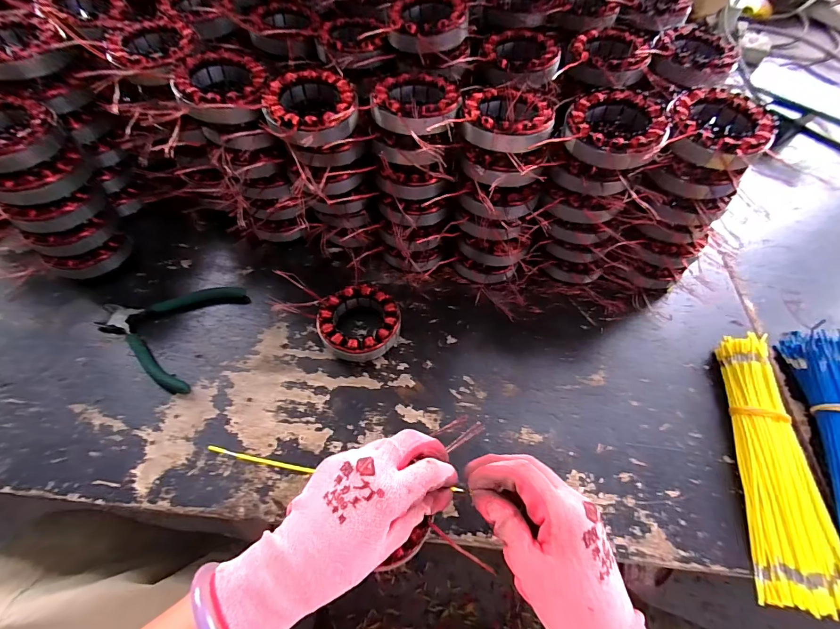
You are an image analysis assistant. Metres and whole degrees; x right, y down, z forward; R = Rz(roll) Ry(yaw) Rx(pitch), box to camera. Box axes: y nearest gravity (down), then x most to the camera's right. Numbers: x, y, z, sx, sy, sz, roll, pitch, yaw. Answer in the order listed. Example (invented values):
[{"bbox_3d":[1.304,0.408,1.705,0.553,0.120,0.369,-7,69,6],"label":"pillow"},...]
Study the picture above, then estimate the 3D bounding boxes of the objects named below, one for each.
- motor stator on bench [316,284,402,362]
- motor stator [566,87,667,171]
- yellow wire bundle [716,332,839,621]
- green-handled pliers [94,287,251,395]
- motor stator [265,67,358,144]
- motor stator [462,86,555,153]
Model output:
[{"bbox_3d":[-0.068,0.008,0.418,0.088,0.028,0.083,1,58,-2],"label":"motor stator on bench"},{"bbox_3d":[0.180,-0.171,0.352,0.086,0.035,0.092,22,59,11],"label":"motor stator"},{"bbox_3d":[0.334,0.132,0.350,0.070,0.027,0.239,13,58,6],"label":"yellow wire bundle"},{"bbox_3d":[-0.260,0.002,0.414,0.138,0.017,0.125,32,62,17],"label":"green-handled pliers"},{"bbox_3d":[-0.103,-0.196,0.363,0.082,0.028,0.096,8,58,3],"label":"motor stator"},{"bbox_3d":[0.084,-0.189,0.359,0.083,0.024,0.088,7,58,2],"label":"motor stator"}]

